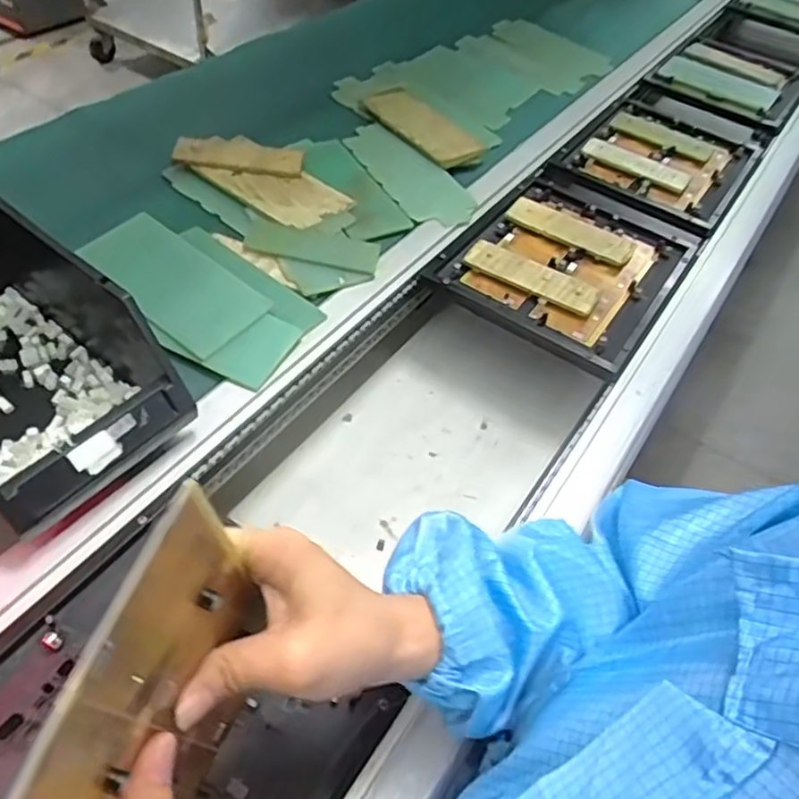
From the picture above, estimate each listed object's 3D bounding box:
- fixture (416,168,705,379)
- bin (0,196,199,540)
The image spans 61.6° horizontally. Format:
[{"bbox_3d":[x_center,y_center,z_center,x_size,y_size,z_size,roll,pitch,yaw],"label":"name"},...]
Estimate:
[{"bbox_3d":[0.200,-0.167,0.775,0.227,0.021,0.296,30,54,18],"label":"fixture"},{"bbox_3d":[-0.310,-0.044,0.528,0.271,0.123,0.160,36,56,22],"label":"bin"}]

